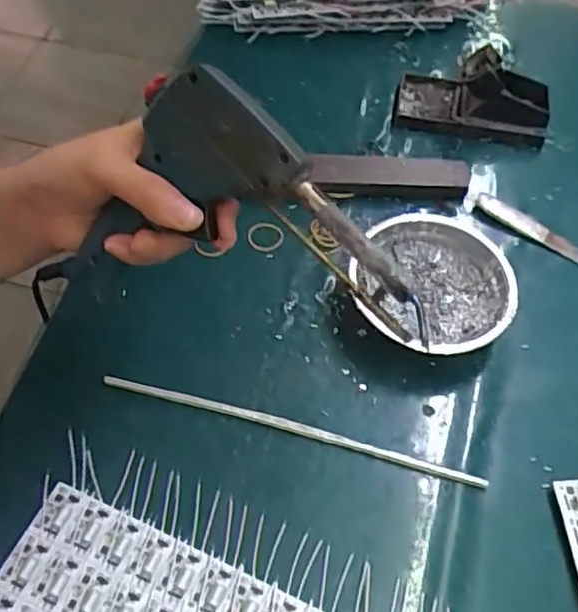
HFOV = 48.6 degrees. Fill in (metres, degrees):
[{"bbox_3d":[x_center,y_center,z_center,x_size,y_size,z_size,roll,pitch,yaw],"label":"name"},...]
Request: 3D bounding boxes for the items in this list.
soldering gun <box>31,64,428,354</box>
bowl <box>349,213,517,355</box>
[{"bbox_3d":[-0.015,-0.066,0.336,0.175,0.098,0.040,16,31,14],"label":"soldering gun"},{"bbox_3d":[0.116,-0.015,0.520,0.122,0.044,0.112,2,58,-3],"label":"bowl"}]

